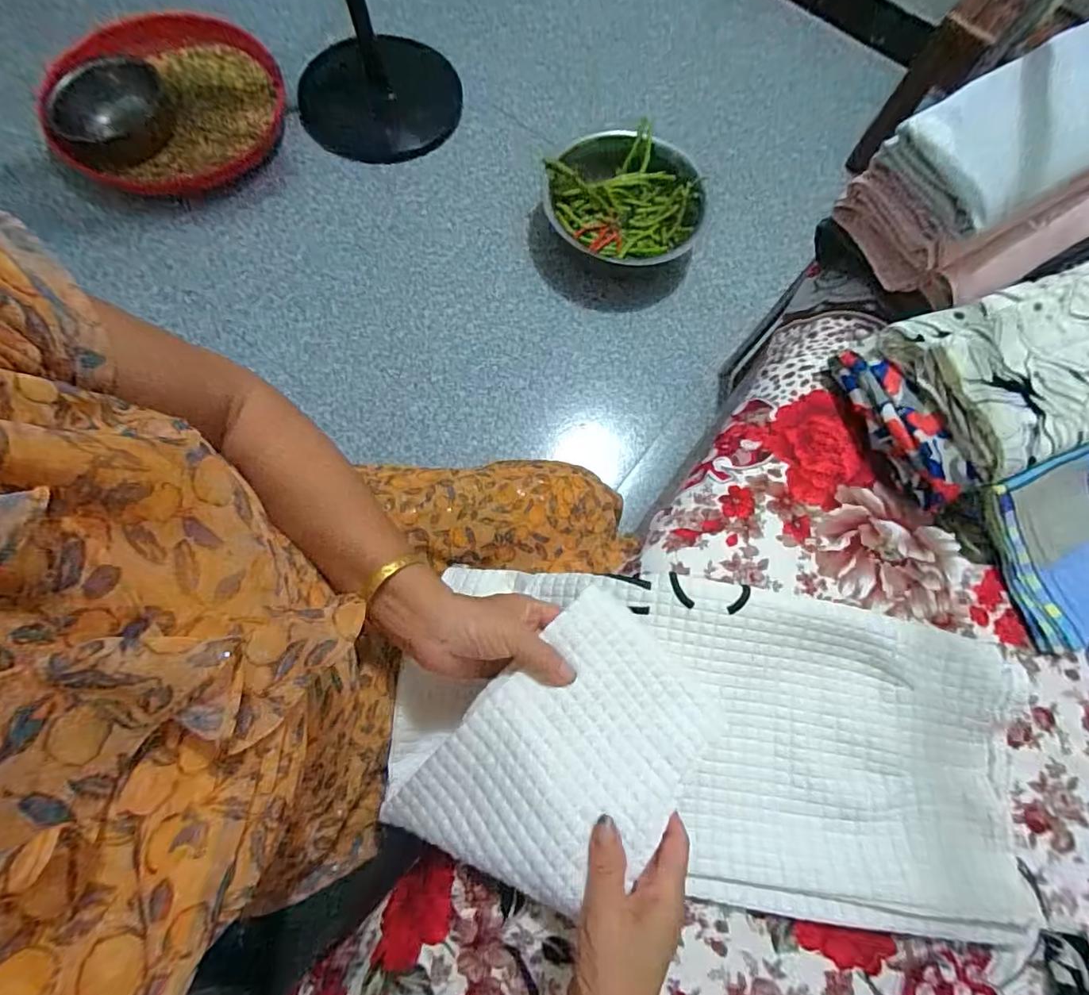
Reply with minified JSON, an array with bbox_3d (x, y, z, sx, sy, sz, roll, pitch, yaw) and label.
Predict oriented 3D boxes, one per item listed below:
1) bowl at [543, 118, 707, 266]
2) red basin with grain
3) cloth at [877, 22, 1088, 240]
[{"bbox_3d":[0.171,-0.580,1.036,0.255,0.086,0.301,-41,81,-13],"label":"bowl"},{"bbox_3d":[-0.728,-0.775,1.025,0.394,0.116,0.377,1,74,-4],"label":"red basin with grain"},{"bbox_3d":[0.419,-0.316,0.440,0.224,0.046,0.107,-28,78,-11],"label":"cloth"}]

